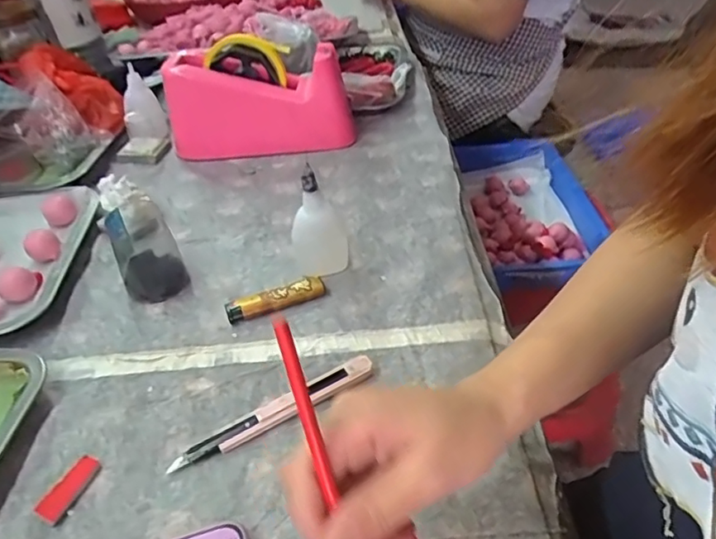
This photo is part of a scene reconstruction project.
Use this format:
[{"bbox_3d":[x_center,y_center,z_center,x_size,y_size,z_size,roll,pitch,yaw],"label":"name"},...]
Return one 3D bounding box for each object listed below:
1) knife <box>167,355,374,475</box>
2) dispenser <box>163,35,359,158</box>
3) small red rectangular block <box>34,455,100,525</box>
[{"bbox_3d":[-0.053,0.094,0.383,0.141,0.012,0.020,-25,44,-22],"label":"knife"},{"bbox_3d":[-0.111,-0.190,0.640,0.195,0.103,0.073,-5,40,2],"label":"dispenser"},{"bbox_3d":[-0.175,0.131,0.349,0.014,0.005,0.041,13,43,21],"label":"small red rectangular block"}]

